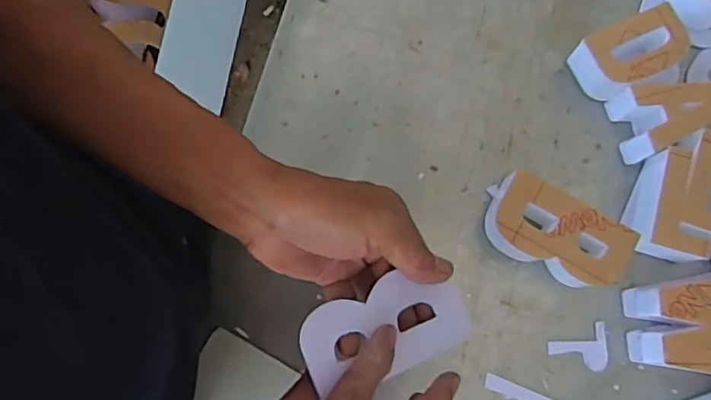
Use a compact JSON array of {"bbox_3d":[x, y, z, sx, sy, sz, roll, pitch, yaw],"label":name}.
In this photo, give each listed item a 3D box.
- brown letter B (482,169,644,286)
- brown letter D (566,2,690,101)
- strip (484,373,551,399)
[{"bbox_3d":[0.163,0.027,0.499,0.112,0.043,0.056,28,81,5],"label":"brown letter B"},{"bbox_3d":[0.236,-0.123,0.523,0.080,0.045,0.055,-27,81,-5],"label":"brown letter D"},{"bbox_3d":[0.137,0.160,0.493,0.067,0.004,0.012,22,81,4],"label":"strip"}]

